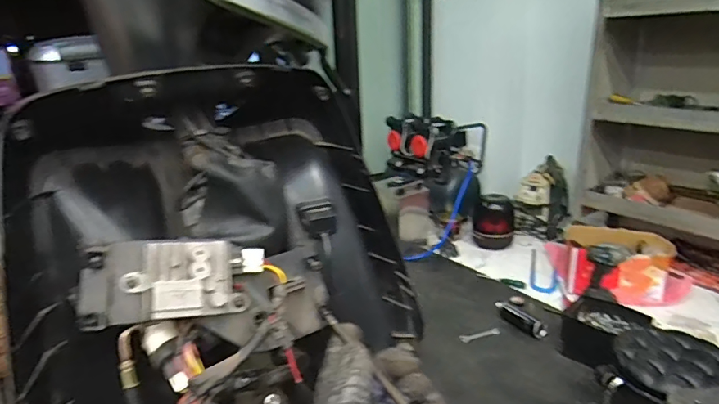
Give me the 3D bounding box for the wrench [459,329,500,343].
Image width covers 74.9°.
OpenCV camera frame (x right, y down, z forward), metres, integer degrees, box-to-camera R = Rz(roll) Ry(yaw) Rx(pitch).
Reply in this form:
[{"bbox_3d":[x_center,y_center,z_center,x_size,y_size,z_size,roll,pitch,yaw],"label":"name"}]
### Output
[{"bbox_3d":[0.411,0.455,1.603,0.147,0.012,0.040,-7,19,-15],"label":"wrench"}]

